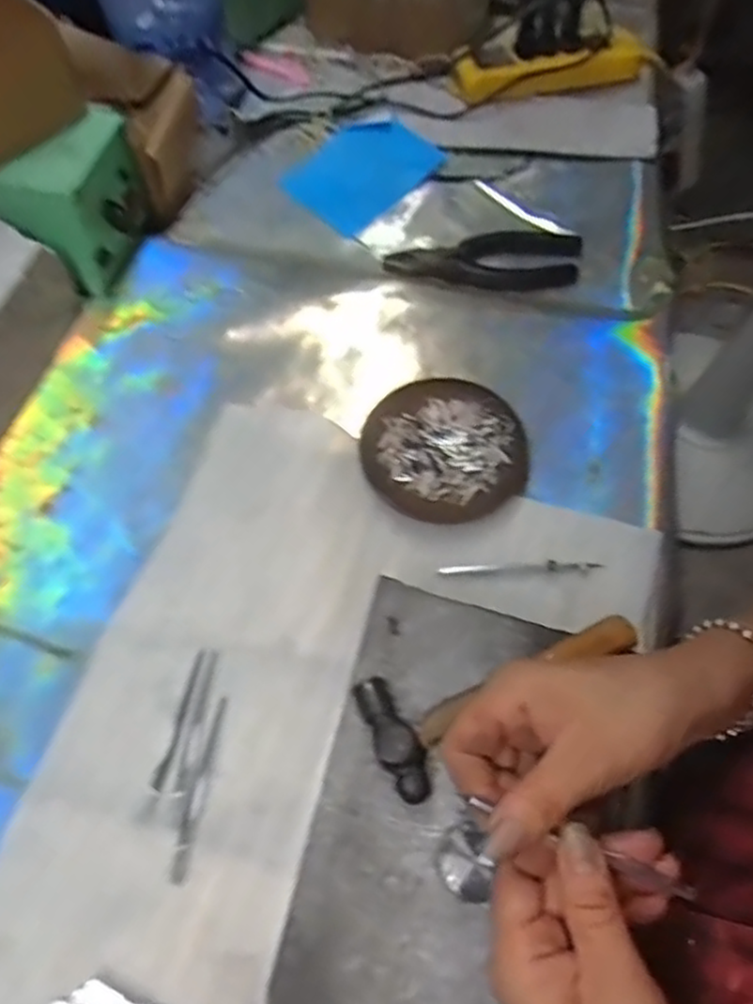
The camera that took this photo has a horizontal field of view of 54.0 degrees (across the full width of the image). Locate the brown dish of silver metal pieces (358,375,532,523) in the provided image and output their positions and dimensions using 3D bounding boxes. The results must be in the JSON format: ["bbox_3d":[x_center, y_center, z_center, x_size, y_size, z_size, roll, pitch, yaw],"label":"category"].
[{"bbox_3d":[0.048,-0.038,0.519,0.114,0.013,0.105,-1,65,1],"label":"brown dish of silver metal pieces"}]

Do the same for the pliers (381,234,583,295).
[{"bbox_3d":[0.093,-0.197,0.612,0.163,0.016,0.061,-8,65,-2],"label":"pliers"}]

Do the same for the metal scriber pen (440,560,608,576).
[{"bbox_3d":[0.095,0.043,0.487,0.105,0.004,0.008,-1,65,2],"label":"metal scriber pen"}]

